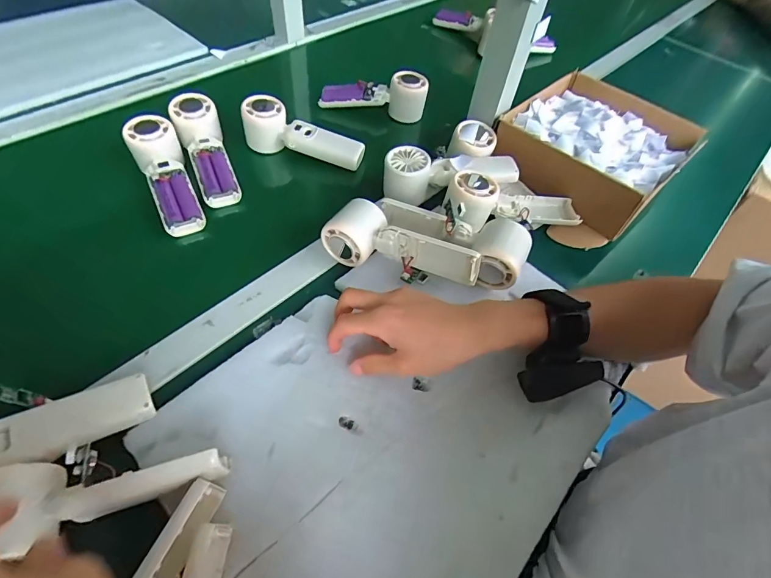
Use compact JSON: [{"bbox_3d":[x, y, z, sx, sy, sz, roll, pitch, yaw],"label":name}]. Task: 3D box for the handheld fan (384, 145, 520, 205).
[{"bbox_3d":[0.080,-0.142,0.495,0.163,0.056,0.046,-2,55,-7],"label":"handheld fan"}]

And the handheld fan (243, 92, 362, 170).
[{"bbox_3d":[-0.109,-0.212,0.532,0.161,0.053,0.042,14,54,5],"label":"handheld fan"}]

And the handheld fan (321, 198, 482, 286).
[{"bbox_3d":[0.015,-0.041,0.416,0.164,0.060,0.051,27,56,14],"label":"handheld fan"}]

